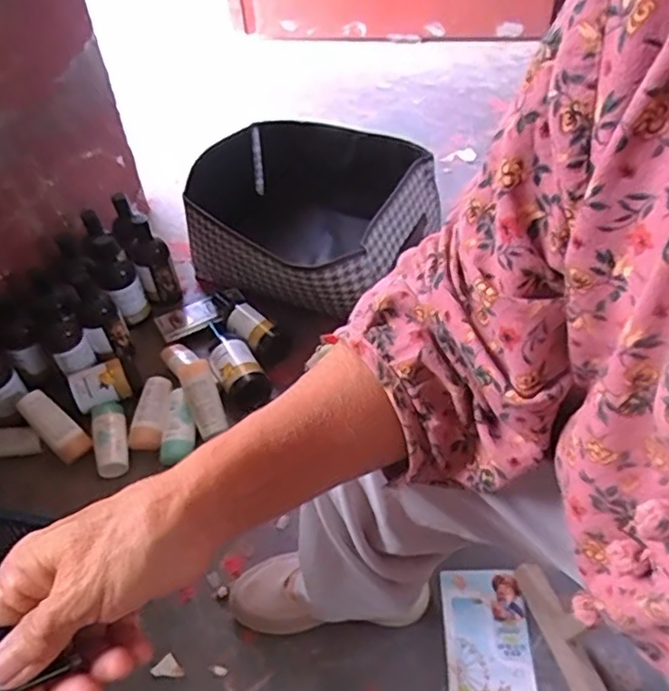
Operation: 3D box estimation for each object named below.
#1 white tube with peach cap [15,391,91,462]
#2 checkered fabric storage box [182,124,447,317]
[{"bbox_3d":[-0.406,0.114,0.894,0.114,0.031,0.045,48,59,-5],"label":"white tube with peach cap"},{"bbox_3d":[-0.045,-0.243,1.141,0.391,0.170,0.408,24,53,22],"label":"checkered fabric storage box"}]

